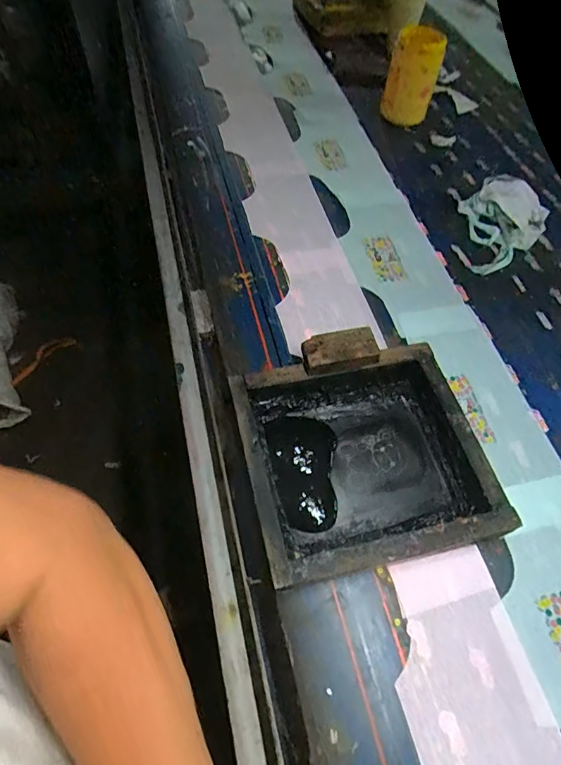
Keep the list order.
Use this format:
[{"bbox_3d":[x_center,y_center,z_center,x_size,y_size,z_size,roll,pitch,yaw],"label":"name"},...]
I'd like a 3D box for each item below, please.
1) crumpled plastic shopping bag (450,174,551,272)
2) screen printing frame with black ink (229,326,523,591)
[{"bbox_3d":[0.368,-0.273,0.760,0.142,0.040,0.239,32,60,15],"label":"crumpled plastic shopping bag"},{"bbox_3d":[0.087,0.069,0.513,0.258,0.068,0.258,-10,59,-11],"label":"screen printing frame with black ink"}]

